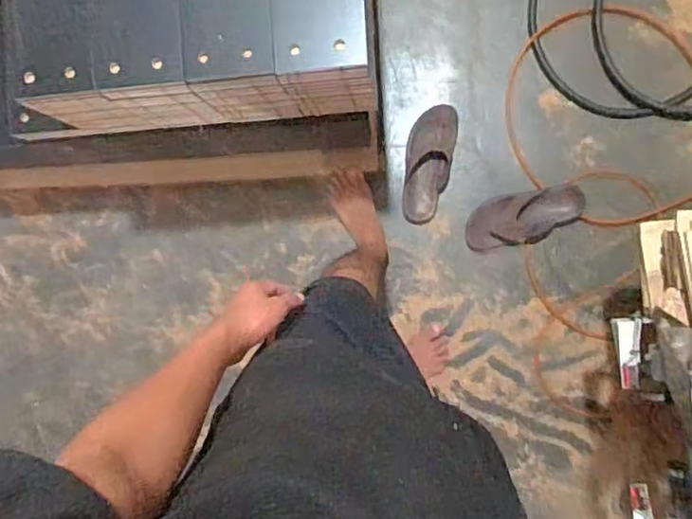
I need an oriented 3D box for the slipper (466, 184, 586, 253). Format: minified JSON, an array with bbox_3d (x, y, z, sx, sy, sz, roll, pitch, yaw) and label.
[{"bbox_3d":[0.388,-0.090,1.388,0.257,0.040,0.113,-10,90,7],"label":"slipper"}]

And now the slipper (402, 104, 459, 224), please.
[{"bbox_3d":[0.184,-0.211,1.430,0.104,0.053,0.263,10,92,7],"label":"slipper"}]

